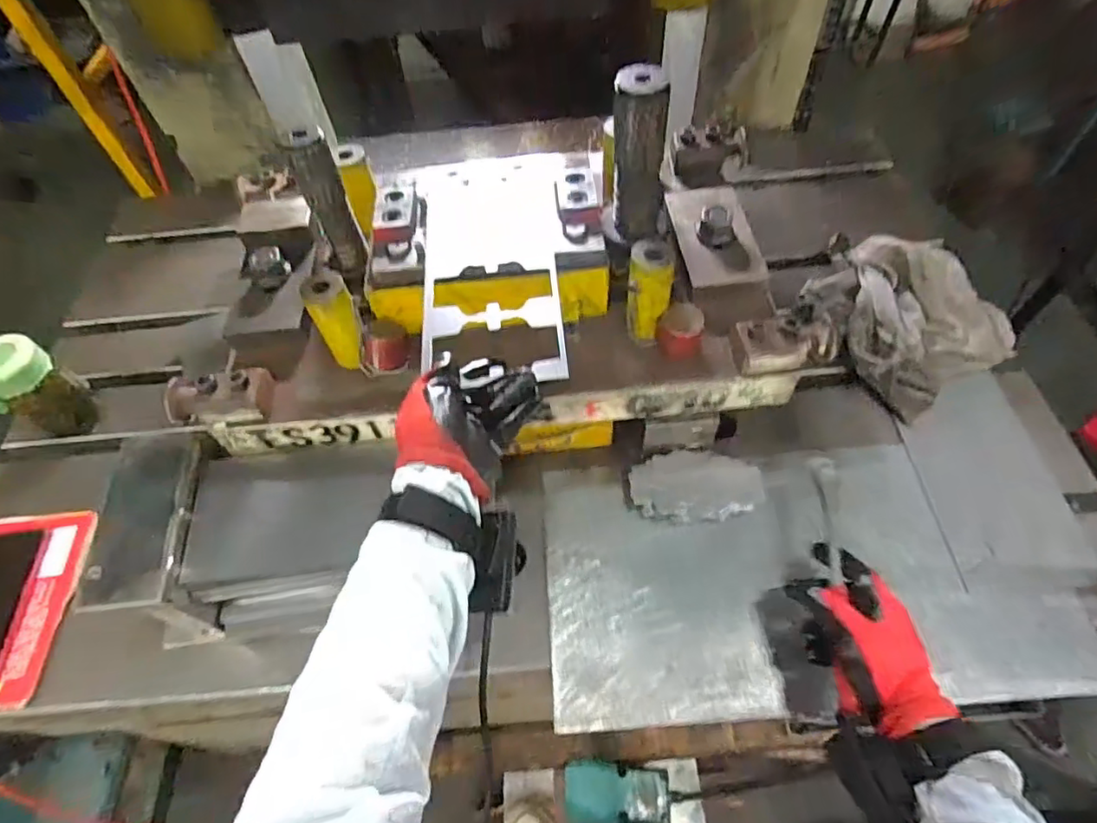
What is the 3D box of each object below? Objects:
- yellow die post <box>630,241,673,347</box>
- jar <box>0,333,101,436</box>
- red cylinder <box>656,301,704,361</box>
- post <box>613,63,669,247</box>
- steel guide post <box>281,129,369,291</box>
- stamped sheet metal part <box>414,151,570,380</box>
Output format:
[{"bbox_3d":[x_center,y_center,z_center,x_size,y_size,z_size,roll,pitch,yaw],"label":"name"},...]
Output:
[{"bbox_3d":[0.095,-0.112,0.564,0.041,0.092,0.042,8,56,10],"label":"yellow die post"},{"bbox_3d":[-0.607,-0.025,0.701,0.062,0.137,0.084,23,60,19],"label":"jar"},{"bbox_3d":[0.125,-0.078,0.565,0.042,0.044,0.036,10,57,11],"label":"red cylinder"},{"bbox_3d":[0.084,-0.231,0.556,0.045,0.149,0.049,-5,55,1],"label":"post"},{"bbox_3d":[-0.210,-0.193,0.579,0.037,0.167,0.032,-26,57,-13],"label":"steel guide post"},{"bbox_3d":[-0.053,-0.151,0.565,0.137,0.010,0.298,-5,57,1],"label":"stamped sheet metal part"}]

